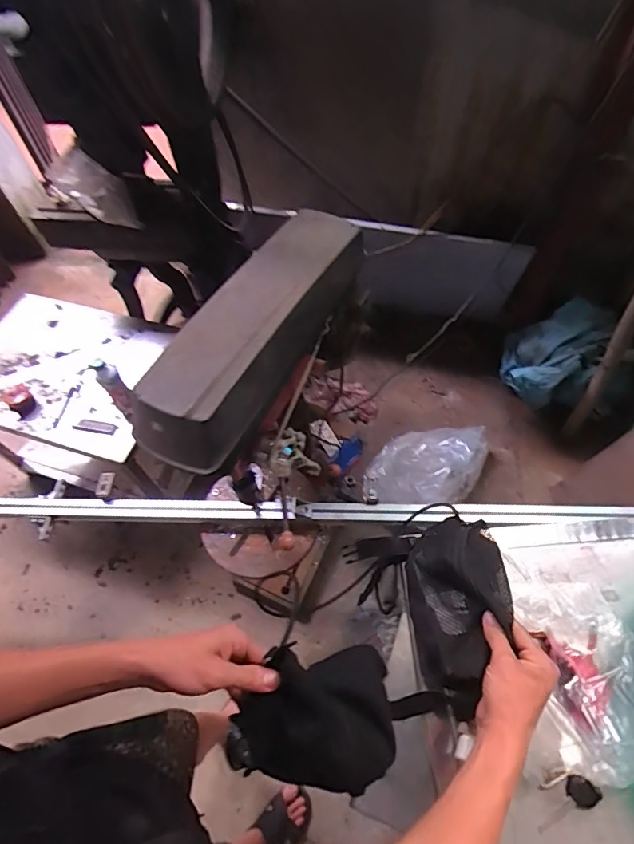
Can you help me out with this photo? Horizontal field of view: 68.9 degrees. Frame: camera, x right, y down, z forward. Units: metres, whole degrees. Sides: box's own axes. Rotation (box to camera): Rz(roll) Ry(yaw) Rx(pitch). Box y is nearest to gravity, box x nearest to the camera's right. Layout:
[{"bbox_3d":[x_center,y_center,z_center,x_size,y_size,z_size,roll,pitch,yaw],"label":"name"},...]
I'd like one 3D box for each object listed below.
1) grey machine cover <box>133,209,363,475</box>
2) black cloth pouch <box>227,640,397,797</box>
[{"bbox_3d":[-0.102,-0.154,0.737,0.169,0.094,0.495,22,63,16],"label":"grey machine cover"},{"bbox_3d":[-0.003,0.296,0.463,0.159,0.110,0.124,-3,59,2],"label":"black cloth pouch"}]

